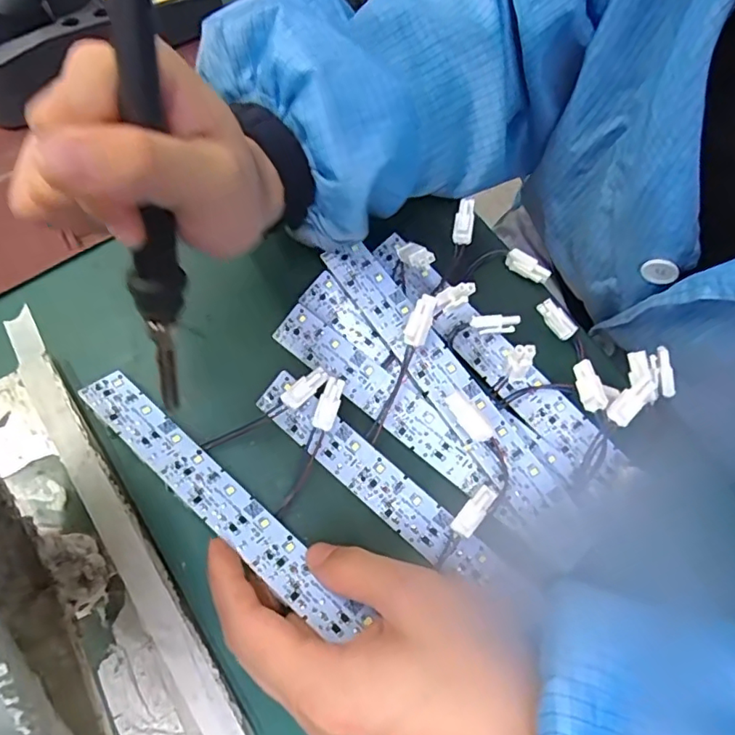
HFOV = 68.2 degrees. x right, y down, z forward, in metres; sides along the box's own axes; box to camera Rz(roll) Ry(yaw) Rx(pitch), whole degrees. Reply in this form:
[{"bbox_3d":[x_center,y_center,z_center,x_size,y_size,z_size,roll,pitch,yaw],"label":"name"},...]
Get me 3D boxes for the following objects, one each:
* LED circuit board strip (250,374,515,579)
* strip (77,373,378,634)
[{"bbox_3d":[0.007,0.055,0.270,0.146,0.006,0.028,40,75,13],"label":"LED circuit board strip"},{"bbox_3d":[-0.074,0.061,0.261,0.178,0.004,0.025,37,52,17],"label":"strip"}]

